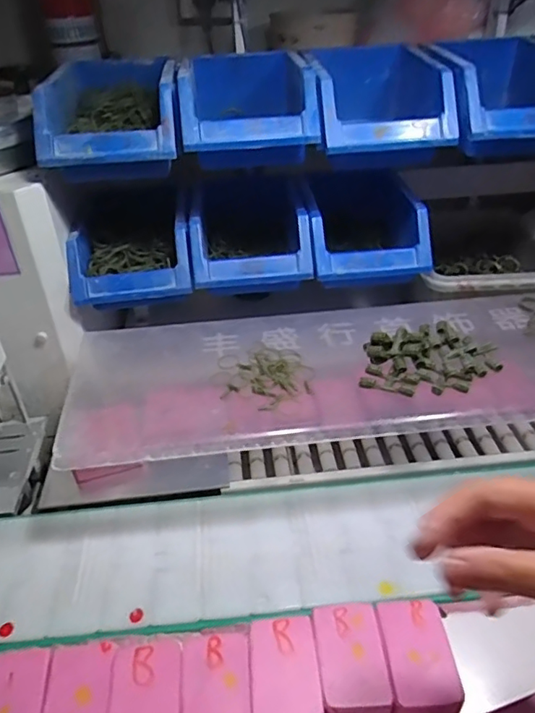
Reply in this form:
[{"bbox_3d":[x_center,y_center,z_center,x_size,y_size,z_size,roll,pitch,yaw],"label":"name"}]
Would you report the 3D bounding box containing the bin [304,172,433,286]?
[{"bbox_3d":[0.104,-0.147,0.628,0.124,0.074,0.172,-5,36,-3],"label":"bin"}]

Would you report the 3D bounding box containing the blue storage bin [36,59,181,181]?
[{"bbox_3d":[-0.147,-0.238,0.545,0.123,0.075,0.174,-5,36,-3],"label":"blue storage bin"}]

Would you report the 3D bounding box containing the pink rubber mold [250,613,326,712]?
[{"bbox_3d":[0.013,0.213,0.372,0.044,0.016,0.072,-4,36,-2],"label":"pink rubber mold"}]

